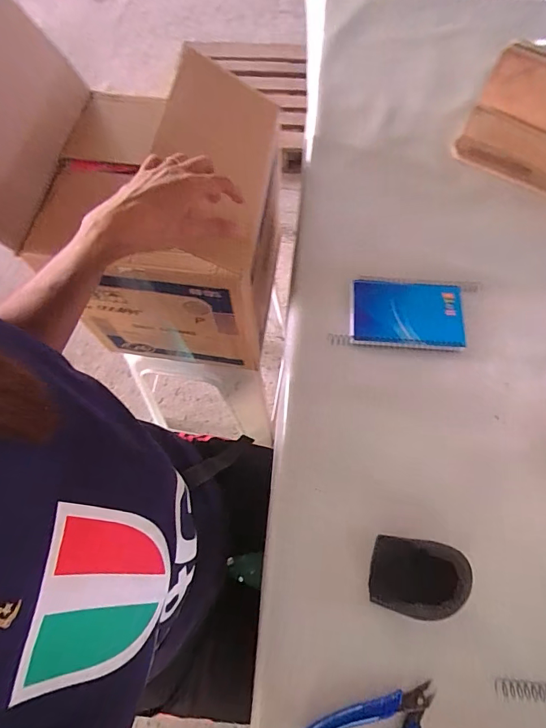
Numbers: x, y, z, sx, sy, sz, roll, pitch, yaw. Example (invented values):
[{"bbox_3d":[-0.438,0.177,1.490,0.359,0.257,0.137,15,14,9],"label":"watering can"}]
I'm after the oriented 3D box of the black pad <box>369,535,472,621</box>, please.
[{"bbox_3d":[0.133,0.197,0.380,0.080,0.032,0.065,13,69,4],"label":"black pad"}]

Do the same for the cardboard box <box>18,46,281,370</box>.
[{"bbox_3d":[-0.151,-0.187,0.635,0.283,0.340,0.267,6,67,2],"label":"cardboard box"}]

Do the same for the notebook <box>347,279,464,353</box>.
[{"bbox_3d":[0.161,-0.061,0.498,0.133,0.009,0.086,4,69,0],"label":"notebook"}]

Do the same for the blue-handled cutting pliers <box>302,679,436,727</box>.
[{"bbox_3d":[0.088,0.315,0.349,0.117,0.009,0.079,-34,73,-13],"label":"blue-handled cutting pliers"}]

